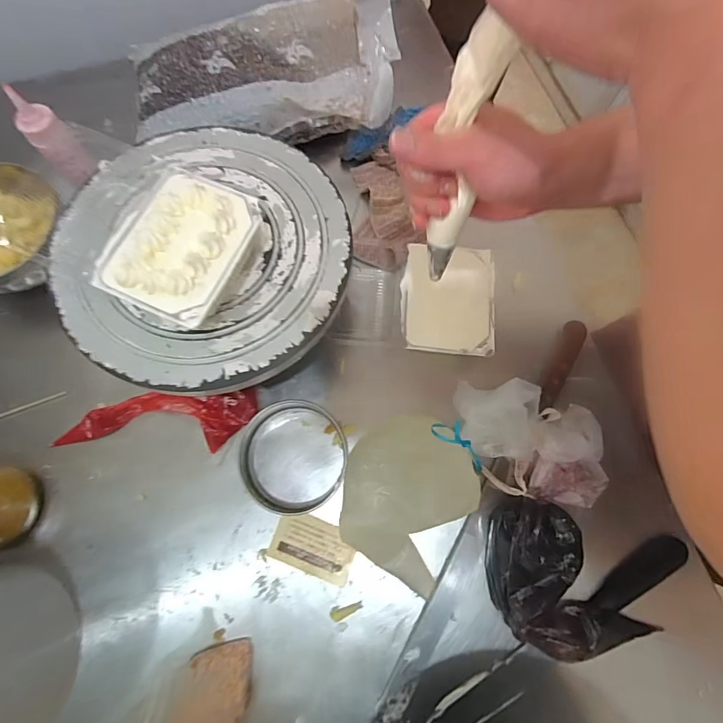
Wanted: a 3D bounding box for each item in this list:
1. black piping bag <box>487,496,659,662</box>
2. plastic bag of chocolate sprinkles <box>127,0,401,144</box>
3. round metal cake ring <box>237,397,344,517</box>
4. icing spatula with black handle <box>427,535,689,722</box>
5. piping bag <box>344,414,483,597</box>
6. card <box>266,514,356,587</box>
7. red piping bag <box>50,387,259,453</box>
[{"bbox_3d":[0.194,0.223,0.399,0.116,0.070,0.178,-32,75,-11],"label":"black piping bag"},{"bbox_3d":[-0.121,-0.379,0.521,0.345,0.095,0.187,-6,73,-2],"label":"plastic bag of chocolate sprinkles"},{"bbox_3d":[-0.072,0.102,0.440,0.111,0.048,0.119,0,71,-1],"label":"round metal cake ring"},{"bbox_3d":[0.205,0.275,0.406,0.321,0.021,0.036,-30,75,-11],"label":"icing spatula with black handle"},{"bbox_3d":[0.046,0.138,0.427,0.134,0.060,0.148,30,73,8],"label":"piping bag"},{"bbox_3d":[-0.051,0.197,0.433,0.086,0.004,0.053,19,72,5],"label":"card"},{"bbox_3d":[-0.229,0.065,0.456,0.217,0.035,0.066,-1,71,-2],"label":"red piping bag"}]

